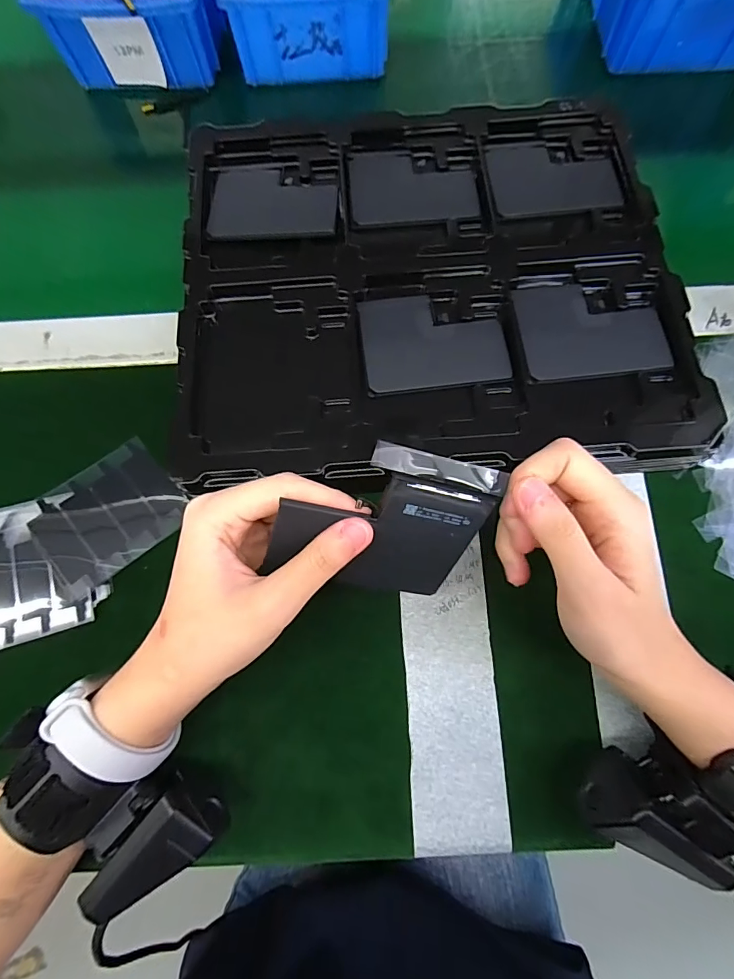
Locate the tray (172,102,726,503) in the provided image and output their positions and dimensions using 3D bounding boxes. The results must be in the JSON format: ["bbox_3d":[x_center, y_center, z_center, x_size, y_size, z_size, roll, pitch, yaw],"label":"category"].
[{"bbox_3d":[0.037,-0.142,0.305,0.316,0.040,0.286,-5,74,0],"label":"tray"}]

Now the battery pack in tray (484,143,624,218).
[{"bbox_3d":[0.133,-0.226,0.318,0.086,0.005,0.068,-6,74,0],"label":"battery pack in tray"}]

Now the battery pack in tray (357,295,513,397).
[{"bbox_3d":[0.042,-0.096,0.282,0.088,0.004,0.067,-7,74,-1],"label":"battery pack in tray"}]

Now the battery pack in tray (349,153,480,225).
[{"bbox_3d":[0.034,-0.222,0.322,0.090,0.005,0.066,-4,74,0],"label":"battery pack in tray"}]

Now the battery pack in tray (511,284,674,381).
[{"bbox_3d":[0.141,-0.103,0.278,0.087,0.004,0.067,-4,74,0],"label":"battery pack in tray"}]

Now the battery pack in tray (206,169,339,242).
[{"bbox_3d":[-0.068,-0.208,0.319,0.090,0.004,0.063,-4,74,0],"label":"battery pack in tray"}]

